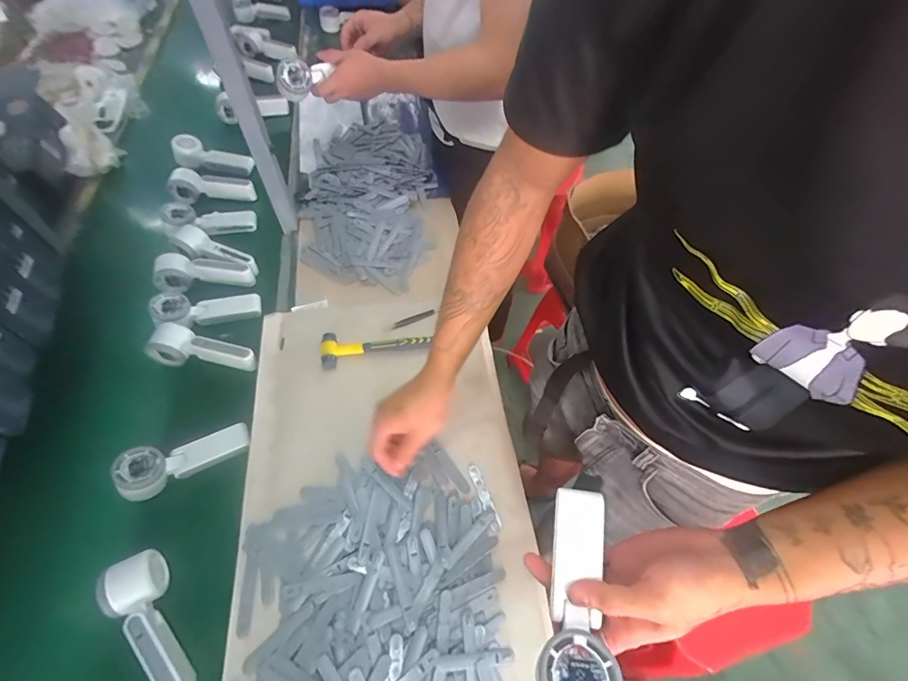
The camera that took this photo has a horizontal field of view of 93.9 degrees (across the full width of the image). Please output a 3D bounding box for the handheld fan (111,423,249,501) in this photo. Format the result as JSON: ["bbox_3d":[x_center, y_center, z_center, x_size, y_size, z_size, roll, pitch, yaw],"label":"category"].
[{"bbox_3d":[-0.380,0.164,0.601,0.163,0.040,0.061,-20,59,-29],"label":"handheld fan"}]

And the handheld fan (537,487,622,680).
[{"bbox_3d":[0.098,0.206,0.343,0.055,0.041,0.160,7,61,3],"label":"handheld fan"}]

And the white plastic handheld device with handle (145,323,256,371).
[{"bbox_3d":[-0.405,0.018,0.679,0.160,0.041,0.064,14,57,7],"label":"white plastic handheld device with handle"}]

